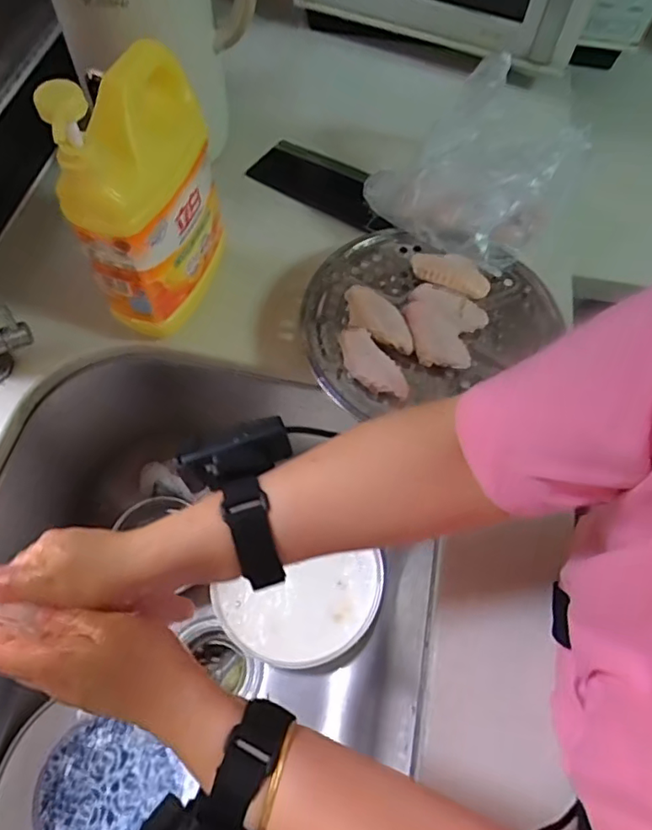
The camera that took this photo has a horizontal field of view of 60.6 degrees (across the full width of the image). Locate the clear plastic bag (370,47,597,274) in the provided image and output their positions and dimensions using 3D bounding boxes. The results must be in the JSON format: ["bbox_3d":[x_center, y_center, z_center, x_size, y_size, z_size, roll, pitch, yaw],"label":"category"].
[{"bbox_3d":[0.179,-0.272,0.605,0.164,0.070,0.225,38,67,15],"label":"clear plastic bag"}]

